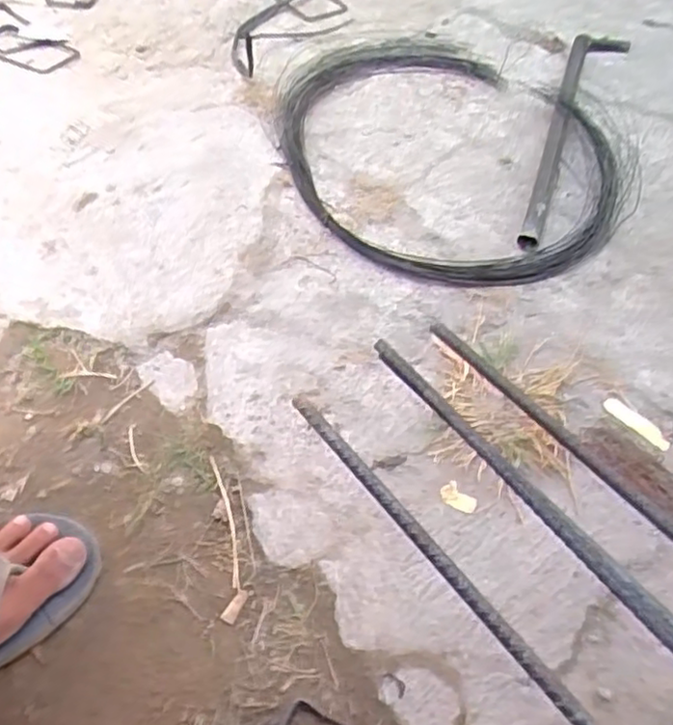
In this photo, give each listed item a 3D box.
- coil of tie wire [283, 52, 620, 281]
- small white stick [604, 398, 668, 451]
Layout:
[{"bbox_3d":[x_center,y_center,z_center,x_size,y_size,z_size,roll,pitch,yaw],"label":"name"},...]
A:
[{"bbox_3d":[0.119,-0.263,0.804,0.369,0.035,0.441,-21,56,-13],"label":"coil of tie wire"},{"bbox_3d":[0.256,0.051,0.573,0.017,0.004,0.061,-36,61,-22],"label":"small white stick"}]

